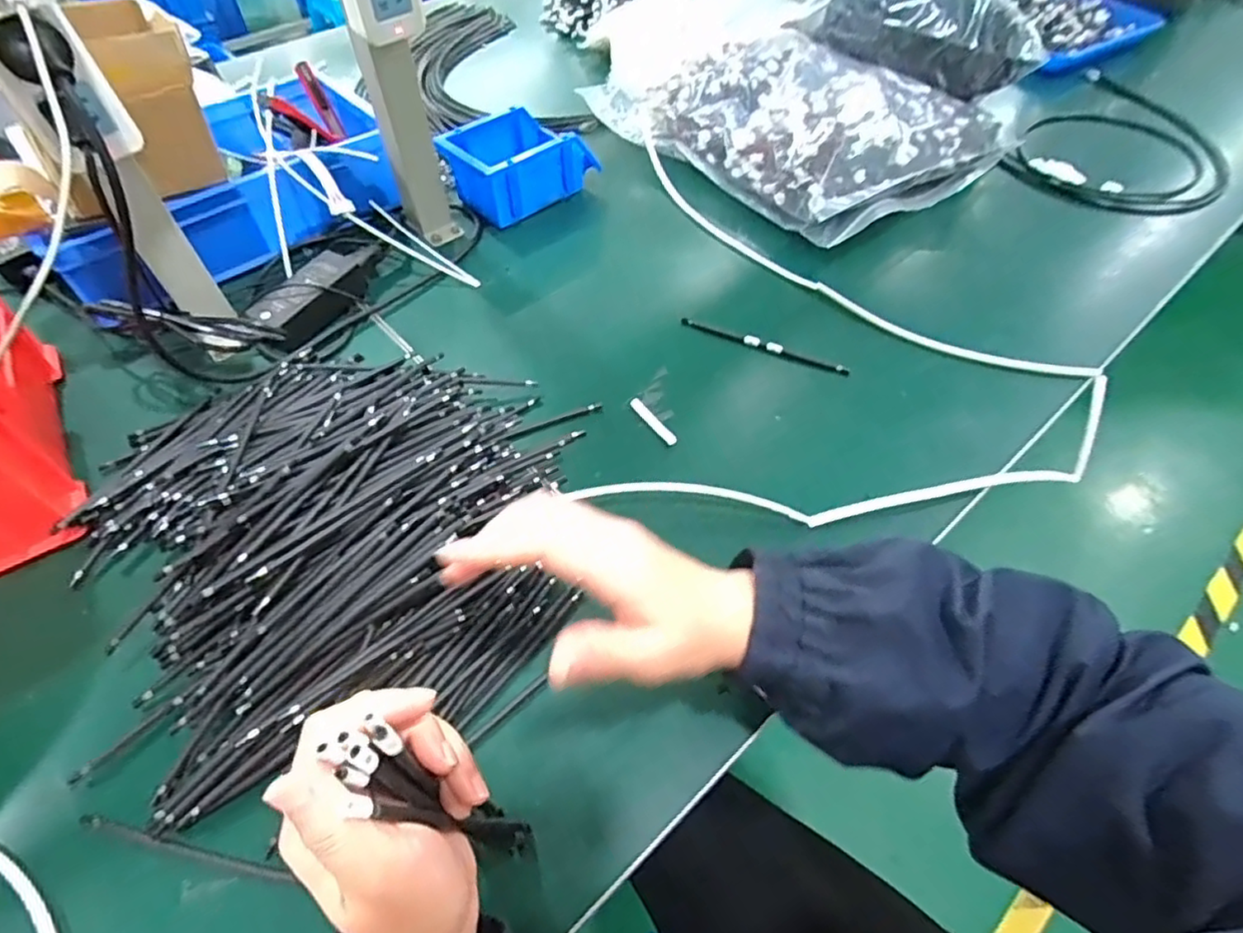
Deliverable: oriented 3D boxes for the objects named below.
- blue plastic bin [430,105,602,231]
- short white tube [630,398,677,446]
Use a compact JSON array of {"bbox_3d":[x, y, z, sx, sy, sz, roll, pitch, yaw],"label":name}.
[{"bbox_3d":[-0.118,-0.342,0.728,0.145,0.072,0.105,-37,61,-24],"label":"blue plastic bin"},{"bbox_3d":[0.026,-0.038,0.541,0.010,0.009,0.060,-27,58,-20],"label":"short white tube"}]

